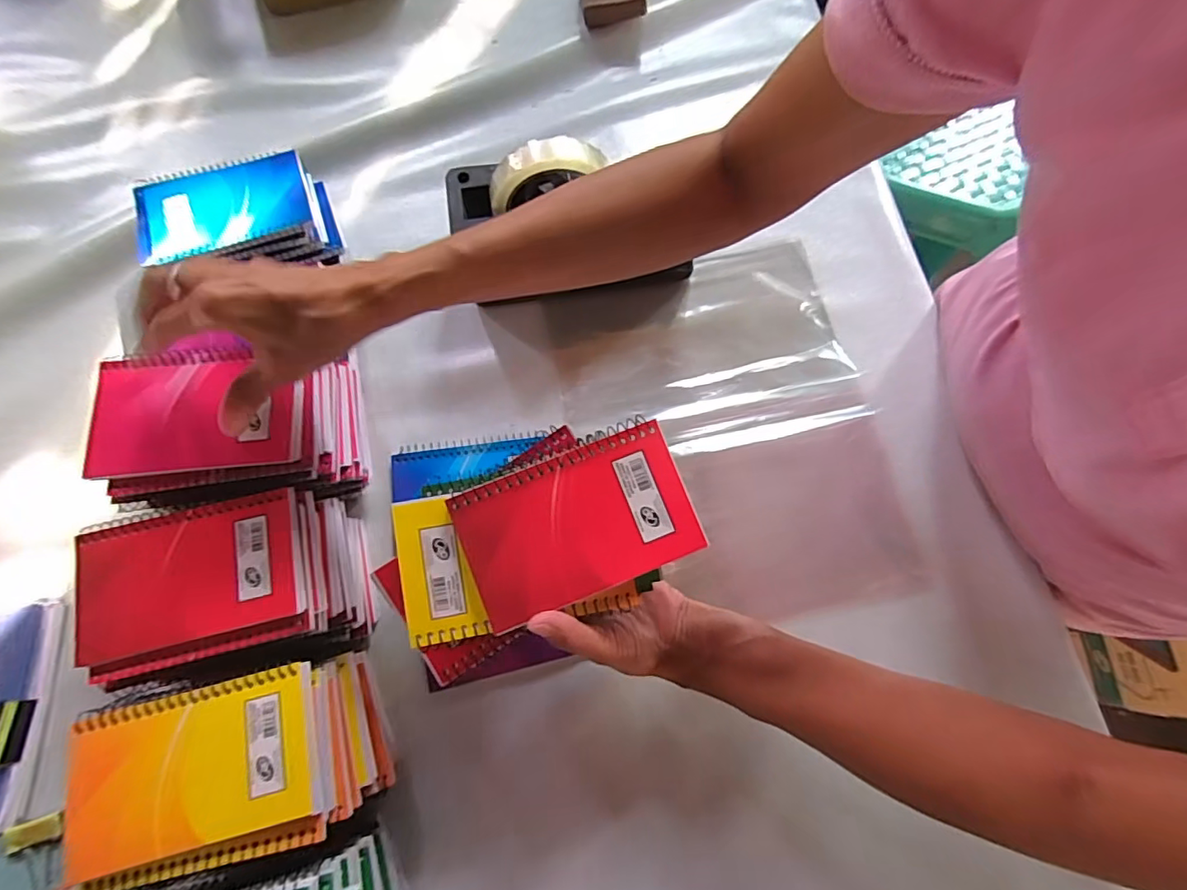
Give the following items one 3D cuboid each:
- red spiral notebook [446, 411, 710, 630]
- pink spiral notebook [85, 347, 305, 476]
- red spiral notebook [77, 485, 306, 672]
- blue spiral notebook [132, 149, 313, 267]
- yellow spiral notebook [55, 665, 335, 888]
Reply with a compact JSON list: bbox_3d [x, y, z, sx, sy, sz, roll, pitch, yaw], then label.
[{"bbox_3d":[-0.010,0.041,0.305,0.127,0.018,0.084,-21,73,-7],"label":"red spiral notebook"},{"bbox_3d":[-0.259,-0.025,0.350,0.131,0.008,0.083,-6,74,-1],"label":"pink spiral notebook"},{"bbox_3d":[-0.252,0.078,0.333,0.131,0.008,0.082,-13,73,-4],"label":"red spiral notebook"},{"bbox_3d":[-0.326,-0.213,0.469,0.146,0.013,0.091,-16,74,-4],"label":"blue spiral notebook"},{"bbox_3d":[-0.227,0.183,0.307,0.137,0.013,0.083,-14,74,-3],"label":"yellow spiral notebook"}]

